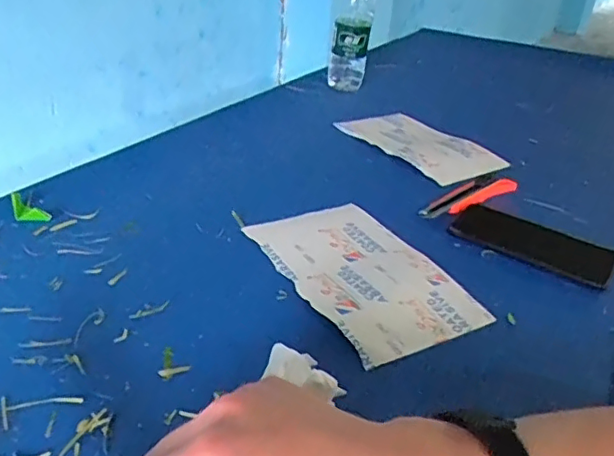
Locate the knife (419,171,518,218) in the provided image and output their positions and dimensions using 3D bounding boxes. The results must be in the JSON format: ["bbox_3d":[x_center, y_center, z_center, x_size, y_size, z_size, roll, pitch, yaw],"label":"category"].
[{"bbox_3d":[0.190,-0.039,0.675,0.137,0.024,0.033,-16,35,-31],"label":"knife"}]

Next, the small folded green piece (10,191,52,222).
[{"bbox_3d":[-0.287,-0.018,0.578,0.048,0.008,0.023,29,34,6],"label":"small folded green piece"}]

